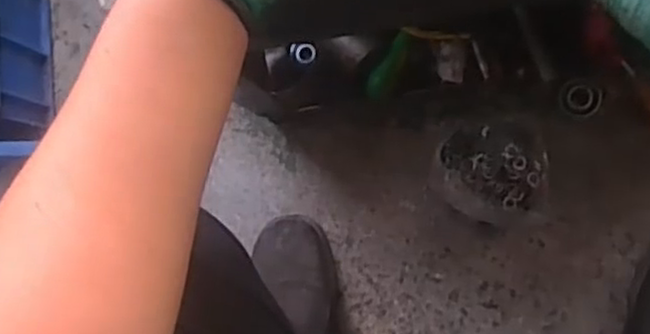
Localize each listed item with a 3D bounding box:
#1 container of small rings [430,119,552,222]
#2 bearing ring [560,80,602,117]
[{"bbox_3d":[0.184,0.003,0.760,0.120,0.070,0.113,-1,86,8],"label":"container of small rings"},{"bbox_3d":[0.294,-0.079,0.773,0.043,0.006,0.043,-1,86,8],"label":"bearing ring"}]

